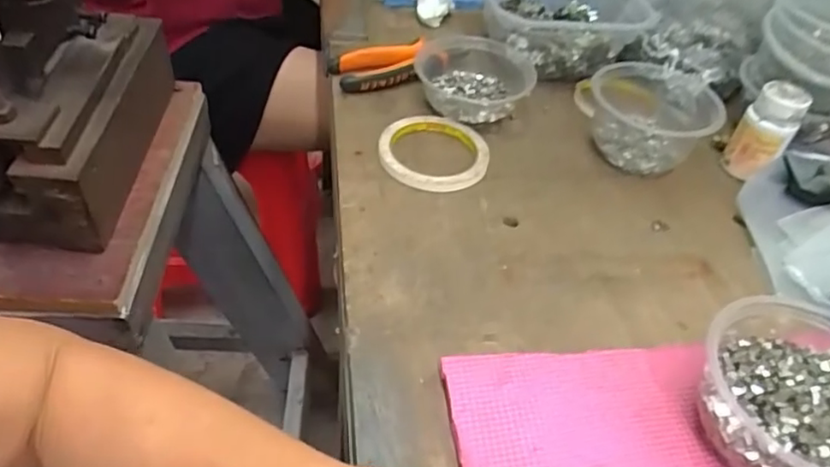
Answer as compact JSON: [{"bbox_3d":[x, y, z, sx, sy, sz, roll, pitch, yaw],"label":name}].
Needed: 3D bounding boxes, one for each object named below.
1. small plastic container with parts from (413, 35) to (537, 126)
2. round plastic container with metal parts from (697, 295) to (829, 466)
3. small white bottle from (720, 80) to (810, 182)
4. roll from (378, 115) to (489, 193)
[{"bbox_3d":[0.058,-0.153,0.623,0.117,0.040,0.120,7,45,2],"label":"small plastic container with parts"},{"bbox_3d":[0.224,0.098,0.359,0.110,0.067,0.108,2,45,-2],"label":"round plastic container with metal parts"},{"bbox_3d":[0.315,-0.093,0.557,0.045,0.075,0.044,29,50,23],"label":"small white bottle"},{"bbox_3d":[0.017,-0.073,0.559,0.096,0.013,0.092,2,45,-2],"label":"roll"}]

